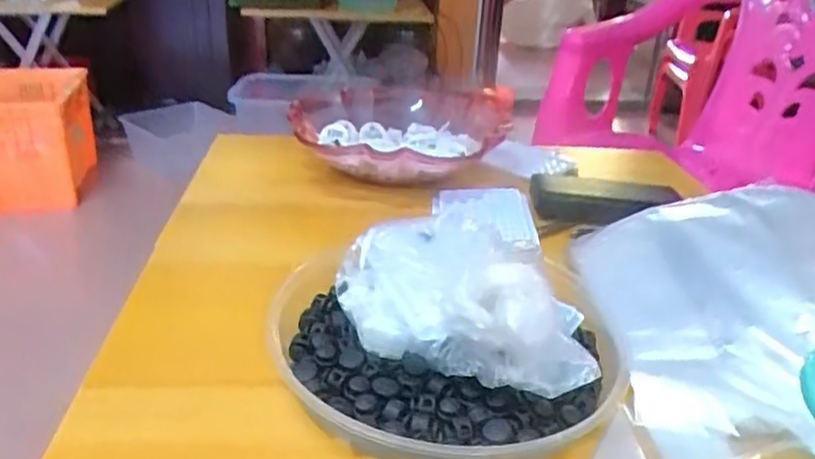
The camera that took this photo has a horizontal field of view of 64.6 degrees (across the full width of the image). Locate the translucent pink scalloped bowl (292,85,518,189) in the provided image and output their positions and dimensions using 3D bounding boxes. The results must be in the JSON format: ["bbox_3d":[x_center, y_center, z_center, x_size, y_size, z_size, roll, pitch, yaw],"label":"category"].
[{"bbox_3d":[-0.010,-0.117,0.794,0.245,0.068,0.306,1,27,-4],"label":"translucent pink scalloped bowl"}]

